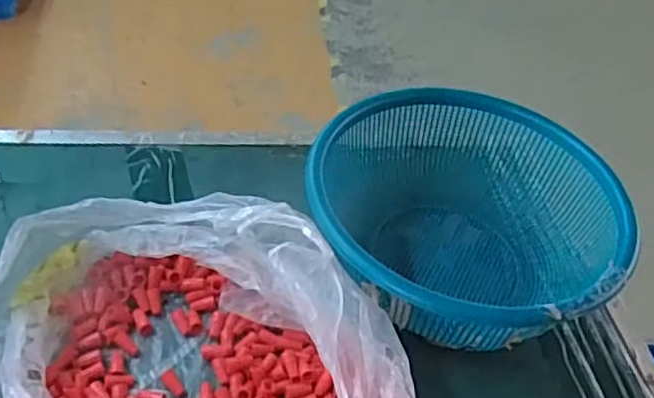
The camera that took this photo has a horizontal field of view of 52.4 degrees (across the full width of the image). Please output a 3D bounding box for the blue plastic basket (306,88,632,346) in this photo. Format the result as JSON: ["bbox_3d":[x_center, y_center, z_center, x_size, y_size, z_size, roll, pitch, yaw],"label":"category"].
[{"bbox_3d":[0.122,0.029,0.621,0.274,0.114,0.247,12,42,1],"label":"blue plastic basket"}]

